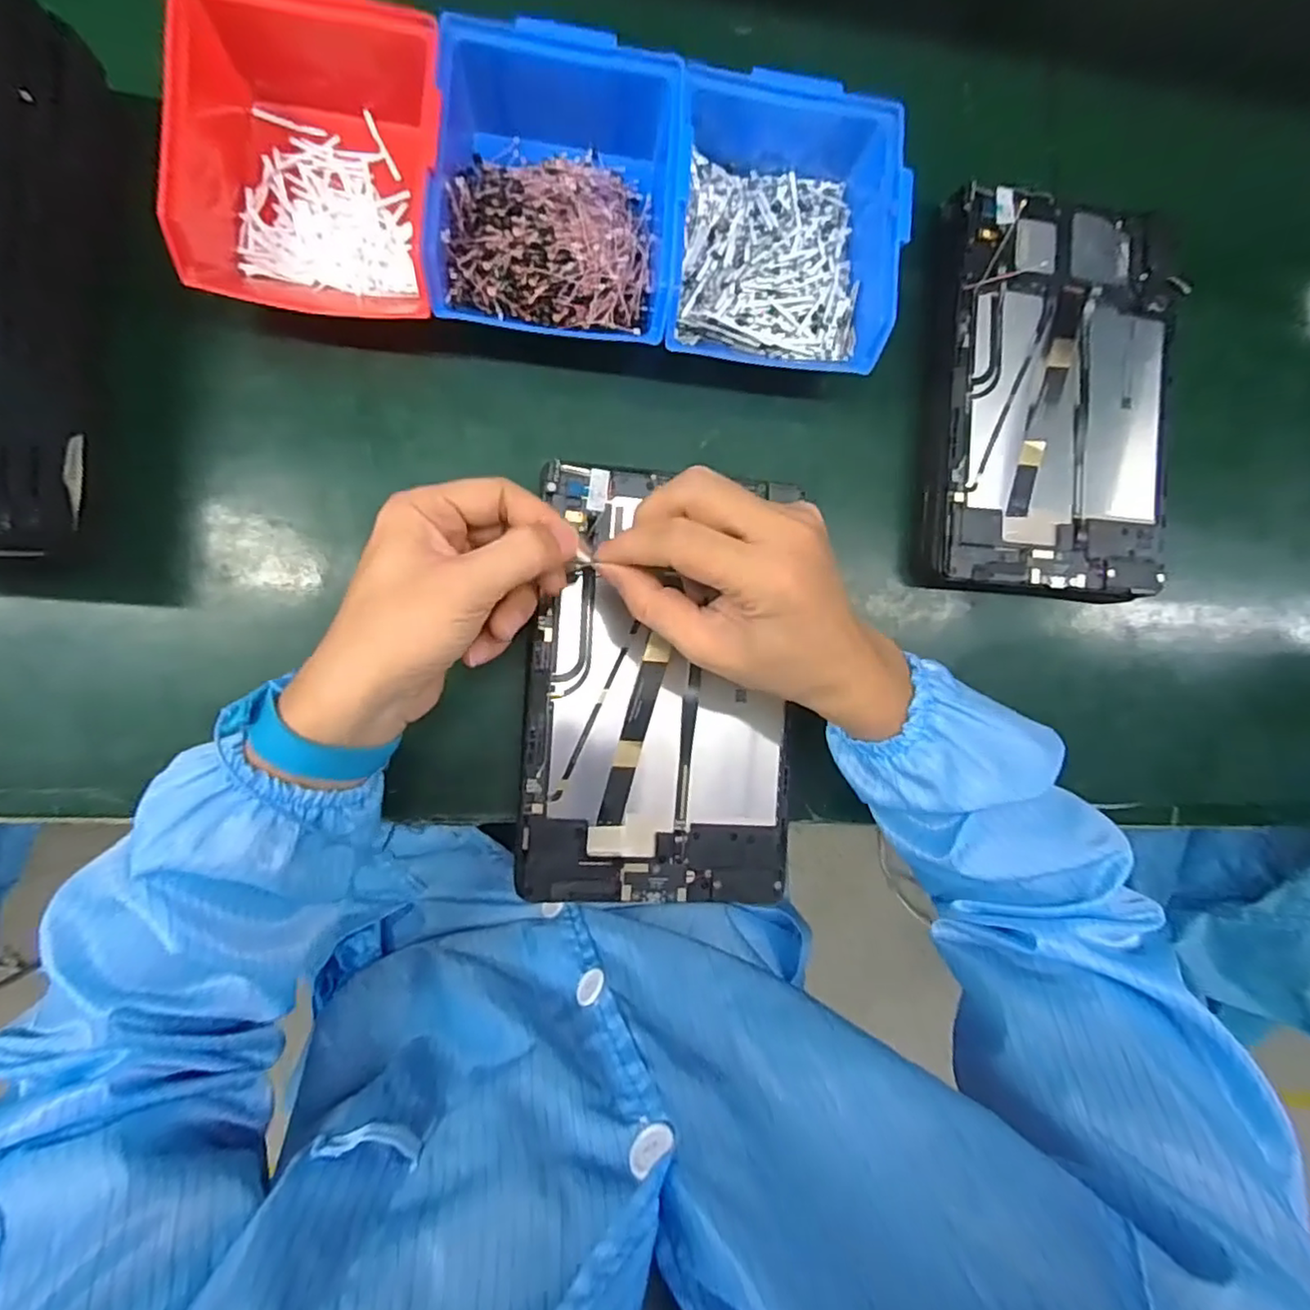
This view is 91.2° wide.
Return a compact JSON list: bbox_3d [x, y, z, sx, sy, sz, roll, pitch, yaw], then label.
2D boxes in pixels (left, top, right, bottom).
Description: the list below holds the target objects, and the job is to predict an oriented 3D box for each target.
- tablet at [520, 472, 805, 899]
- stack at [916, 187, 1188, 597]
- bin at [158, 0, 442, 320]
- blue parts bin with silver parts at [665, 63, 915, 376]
[{"bbox_3d":[0.005,0.017,0.364,0.149,0.009,0.240,3,88,-9],"label":"tablet"},{"bbox_3d":[0.249,-0.158,0.411,0.165,0.039,0.241,5,88,-9],"label":"stack"},{"bbox_3d":[-0.172,-0.261,0.332,0.123,0.067,0.163,0,88,-9],"label":"bin"},{"bbox_3d":[0.068,-0.239,0.367,0.121,0.071,0.145,4,88,-9],"label":"blue parts bin with silver parts"}]

